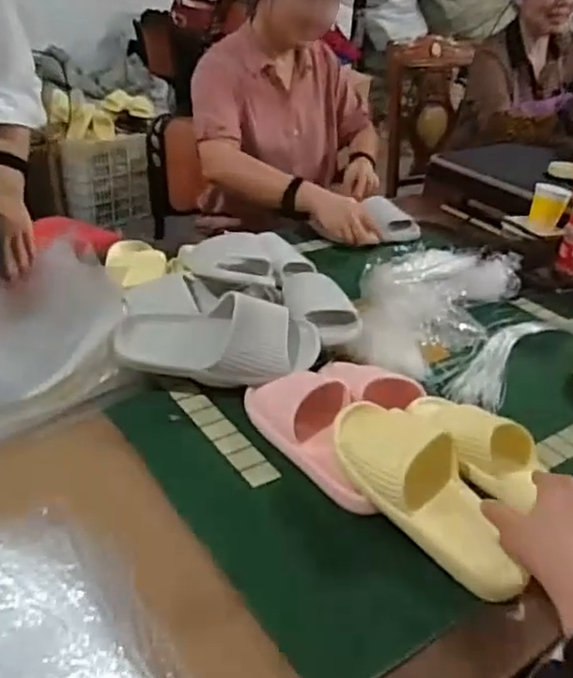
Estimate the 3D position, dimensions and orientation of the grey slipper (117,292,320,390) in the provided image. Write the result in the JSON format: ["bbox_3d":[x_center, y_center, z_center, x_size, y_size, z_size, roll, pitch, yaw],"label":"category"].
[{"bbox_3d":[-0.084,-0.002,0.833,0.266,0.081,0.091,-3,33,-11],"label":"grey slipper"}]

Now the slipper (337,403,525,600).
[{"bbox_3d":[0.144,0.153,0.676,0.105,0.058,0.258,-18,53,-31],"label":"slipper"}]

